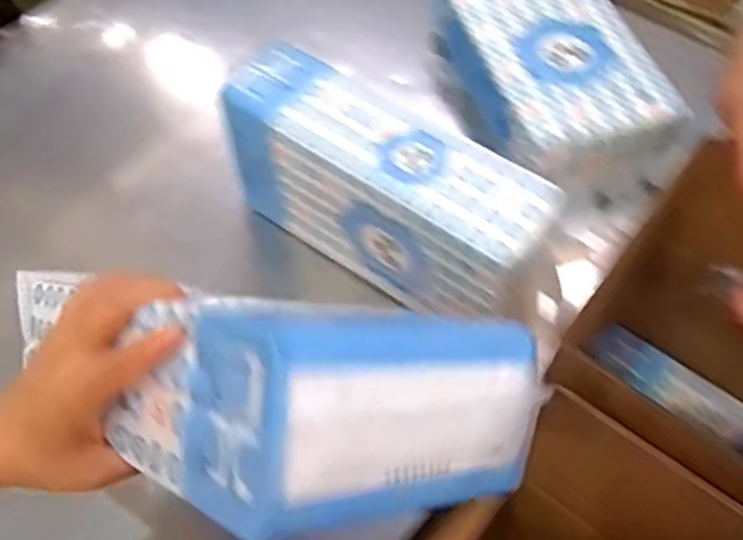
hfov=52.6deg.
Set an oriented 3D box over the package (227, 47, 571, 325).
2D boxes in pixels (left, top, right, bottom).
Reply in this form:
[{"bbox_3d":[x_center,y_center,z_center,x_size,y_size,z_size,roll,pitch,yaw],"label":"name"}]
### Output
[{"bbox_3d":[0.008,-0.067,0.696,0.314,0.161,0.096,34,63,22],"label":"package"}]

